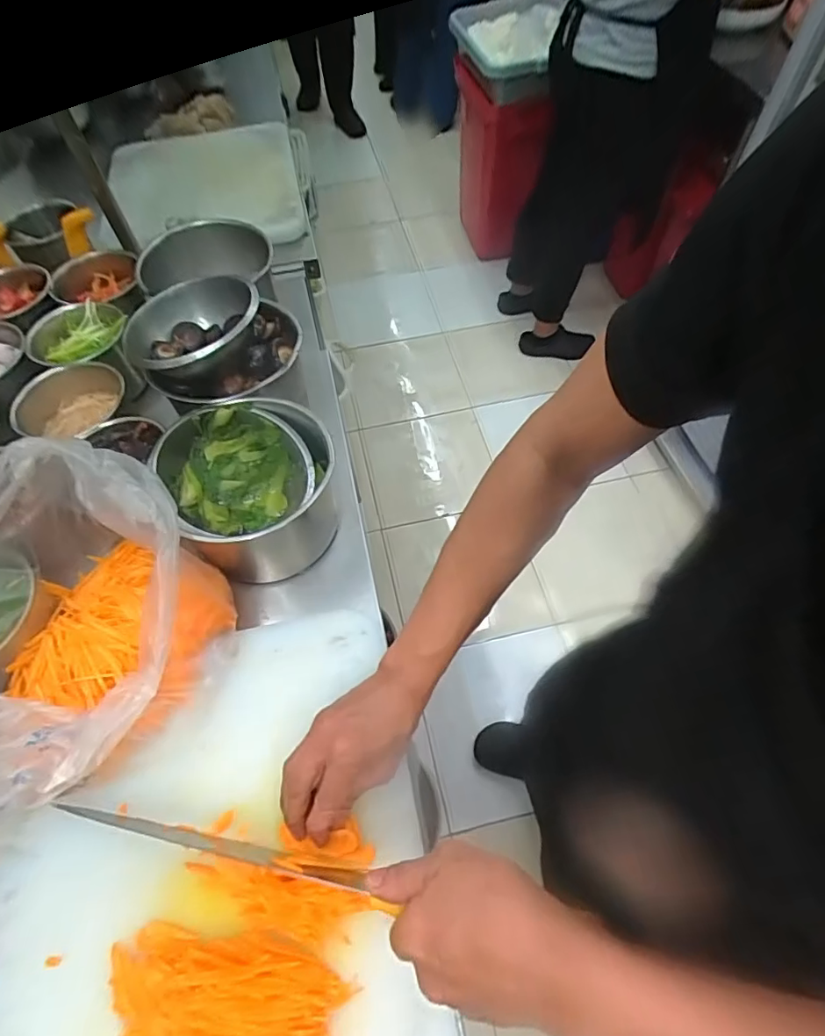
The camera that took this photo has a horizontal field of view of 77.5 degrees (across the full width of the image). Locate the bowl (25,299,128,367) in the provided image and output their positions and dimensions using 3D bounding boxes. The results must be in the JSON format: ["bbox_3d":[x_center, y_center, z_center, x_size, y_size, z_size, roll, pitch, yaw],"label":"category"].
[{"bbox_3d":[-0.412,-0.225,0.639,0.112,0.037,0.107,-21,60,-11],"label":"bowl"}]

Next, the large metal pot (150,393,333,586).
[{"bbox_3d":[-0.158,-0.026,0.533,0.160,0.114,0.166,0,59,1],"label":"large metal pot"}]

